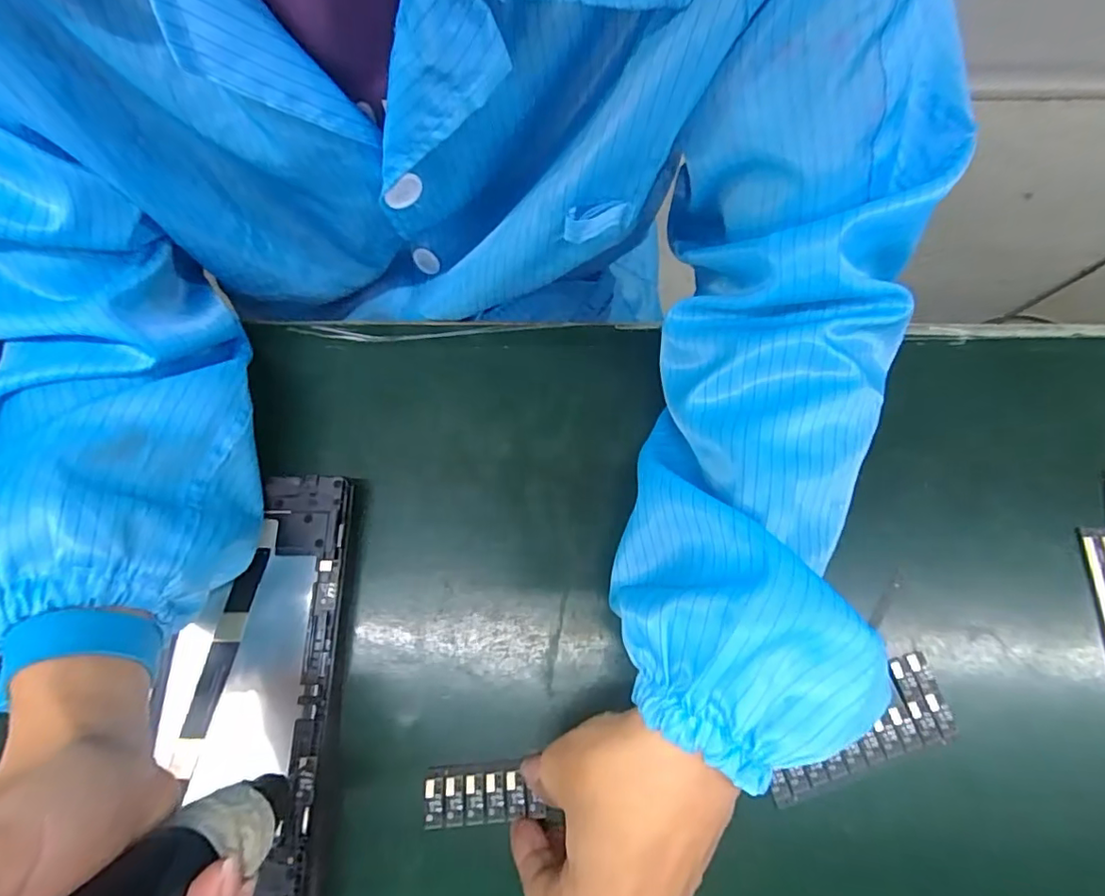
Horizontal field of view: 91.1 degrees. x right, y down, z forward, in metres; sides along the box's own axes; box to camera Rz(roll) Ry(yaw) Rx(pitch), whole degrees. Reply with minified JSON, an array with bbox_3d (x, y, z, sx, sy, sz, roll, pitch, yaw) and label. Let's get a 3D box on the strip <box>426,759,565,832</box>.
[{"bbox_3d":[-0.032,0.171,0.268,0.063,0.004,0.026,-3,58,1],"label":"strip"}]

